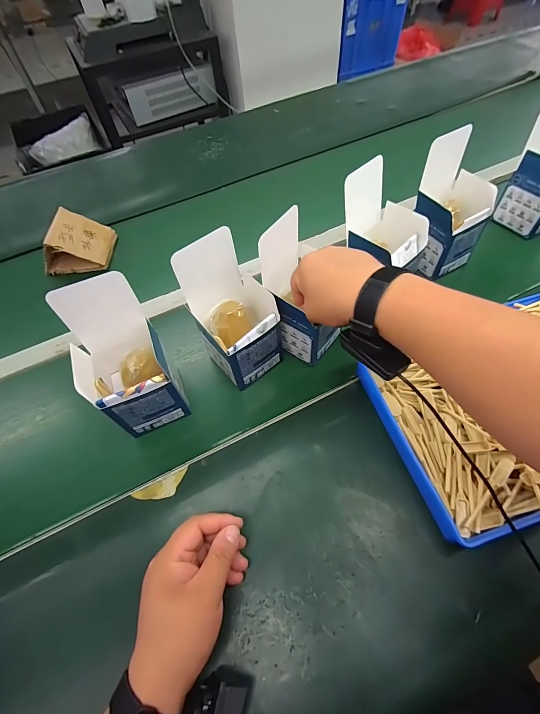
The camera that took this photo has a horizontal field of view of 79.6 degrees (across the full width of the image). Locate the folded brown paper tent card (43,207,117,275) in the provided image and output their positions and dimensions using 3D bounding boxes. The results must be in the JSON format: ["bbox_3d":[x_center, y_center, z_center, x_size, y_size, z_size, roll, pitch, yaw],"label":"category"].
[{"bbox_3d":[-0.361,-0.217,0.605,0.102,0.073,0.104,-3,58,3],"label":"folded brown paper tent card"}]

